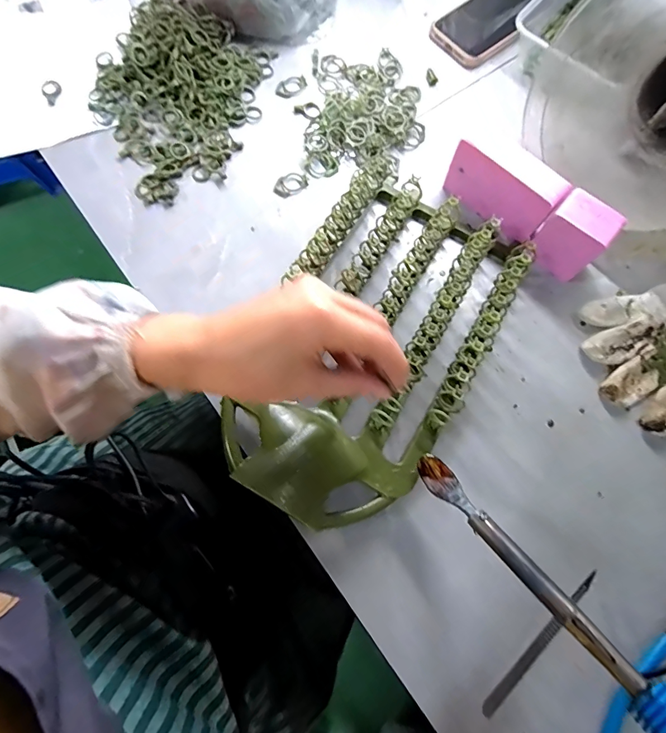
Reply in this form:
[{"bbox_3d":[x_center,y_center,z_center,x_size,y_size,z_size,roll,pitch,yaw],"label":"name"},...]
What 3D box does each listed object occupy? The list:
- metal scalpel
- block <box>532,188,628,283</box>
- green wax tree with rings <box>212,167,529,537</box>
[{"bbox_3d":[0.170,0.224,0.335,0.142,0.004,0.011,-42,80,-12],"label":"metal scalpel"},{"bbox_3d":[0.227,-0.121,0.396,0.055,0.071,0.040,42,78,9],"label":"block"},{"bbox_3d":[0.039,-0.037,0.366,0.187,0.073,0.338,31,76,6],"label":"green wax tree with rings"}]

